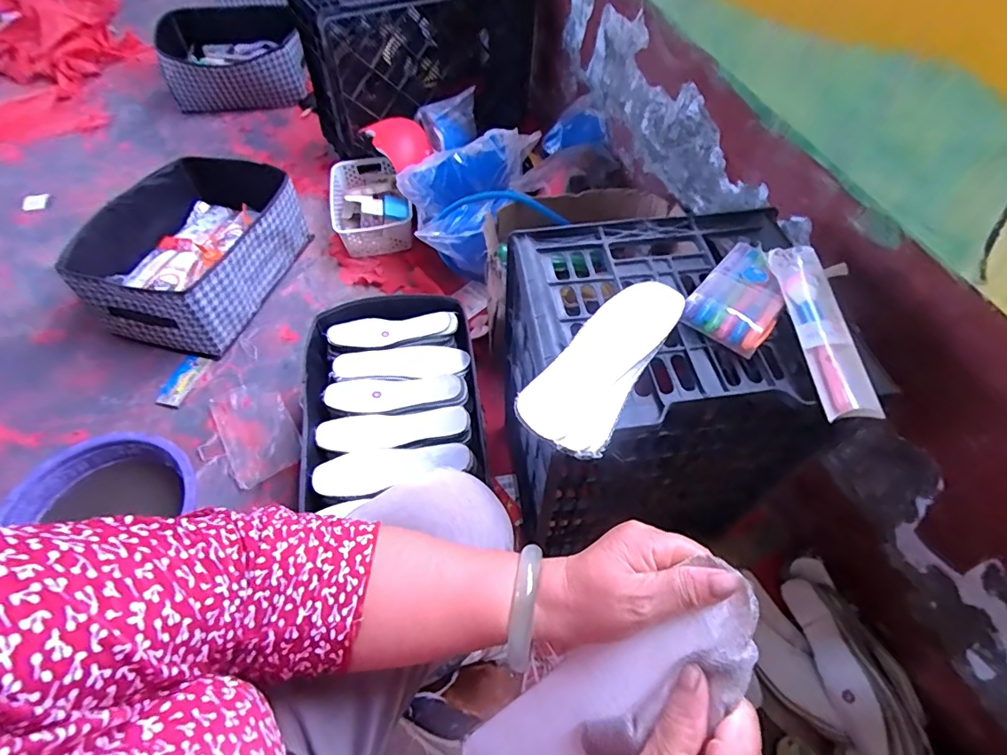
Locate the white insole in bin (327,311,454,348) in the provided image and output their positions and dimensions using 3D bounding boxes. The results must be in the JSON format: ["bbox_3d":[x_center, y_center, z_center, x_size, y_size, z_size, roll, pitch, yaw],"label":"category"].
[{"bbox_3d":[-0.207,-0.091,0.915,0.224,0.023,0.062,-6,56,-5],"label":"white insole in bin"}]

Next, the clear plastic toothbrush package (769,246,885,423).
[{"bbox_3d":[0.311,-0.053,0.484,0.048,0.025,0.193,1,55,0],"label":"clear plastic toothbrush package"}]

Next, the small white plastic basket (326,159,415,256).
[{"bbox_3d":[-0.345,-0.459,1.283,0.193,0.095,0.301,-11,56,-8],"label":"small white plastic basket"}]

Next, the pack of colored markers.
[{"bbox_3d":[0.255,-0.089,0.525,0.080,0.022,0.136,33,61,20],"label":"pack of colored markers"}]

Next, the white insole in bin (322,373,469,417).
[{"bbox_3d":[-0.181,0.031,0.833,0.234,0.022,0.076,-2,55,-2],"label":"white insole in bin"}]

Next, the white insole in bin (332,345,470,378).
[{"bbox_3d":[-0.181,-0.028,0.876,0.230,0.021,0.078,-1,55,-2],"label":"white insole in bin"}]

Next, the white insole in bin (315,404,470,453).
[{"bbox_3d":[-0.174,0.083,0.788,0.233,0.025,0.069,-8,56,-6],"label":"white insole in bin"}]

